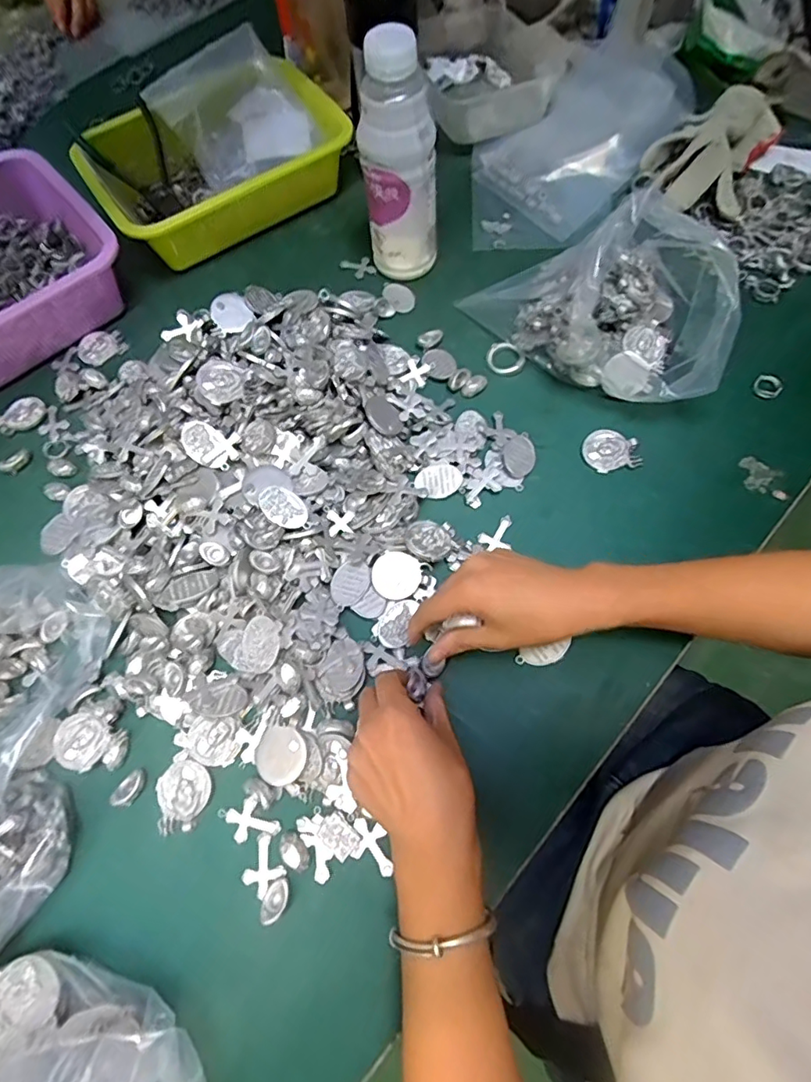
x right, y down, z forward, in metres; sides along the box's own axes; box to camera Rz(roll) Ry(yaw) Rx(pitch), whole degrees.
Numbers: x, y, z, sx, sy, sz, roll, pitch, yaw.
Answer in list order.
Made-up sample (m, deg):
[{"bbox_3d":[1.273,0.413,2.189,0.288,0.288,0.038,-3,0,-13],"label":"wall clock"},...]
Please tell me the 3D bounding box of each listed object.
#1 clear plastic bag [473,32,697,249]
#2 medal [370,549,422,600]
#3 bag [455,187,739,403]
[{"bbox_3d":[0.183,-0.452,0.601,0.294,0.073,0.192,-35,70,-11],"label":"clear plastic bag"},{"bbox_3d":[-0.008,0.028,0.428,0.038,0.004,0.038,0,80,1],"label":"medal"},{"bbox_3d":[0.174,-0.225,0.469,0.240,0.119,0.137,28,72,13],"label":"bag"}]

